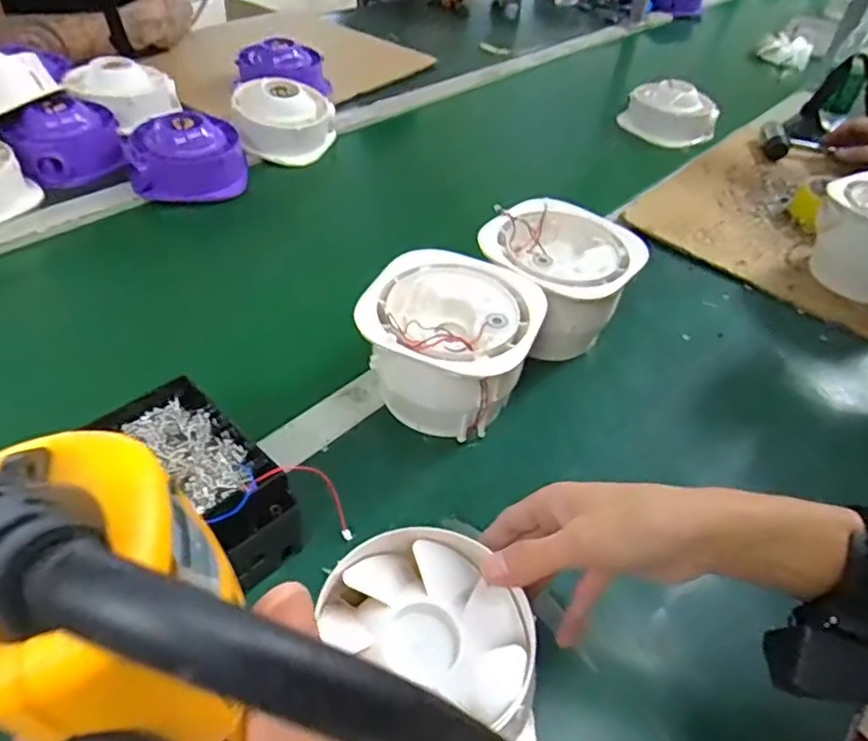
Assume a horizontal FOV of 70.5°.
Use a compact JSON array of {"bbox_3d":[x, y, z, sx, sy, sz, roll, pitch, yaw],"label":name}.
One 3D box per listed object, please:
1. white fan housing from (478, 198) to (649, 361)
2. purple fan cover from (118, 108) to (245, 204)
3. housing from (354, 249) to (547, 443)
[{"bbox_3d":[0.113,-0.089,0.598,0.138,0.092,0.126,3,45,-3],"label":"white fan housing"},{"bbox_3d":[-0.312,-0.272,0.780,0.141,0.077,0.115,-11,47,-18],"label":"purple fan cover"},{"bbox_3d":[0.011,-0.016,0.531,0.135,0.106,0.127,3,45,-3],"label":"housing"}]

